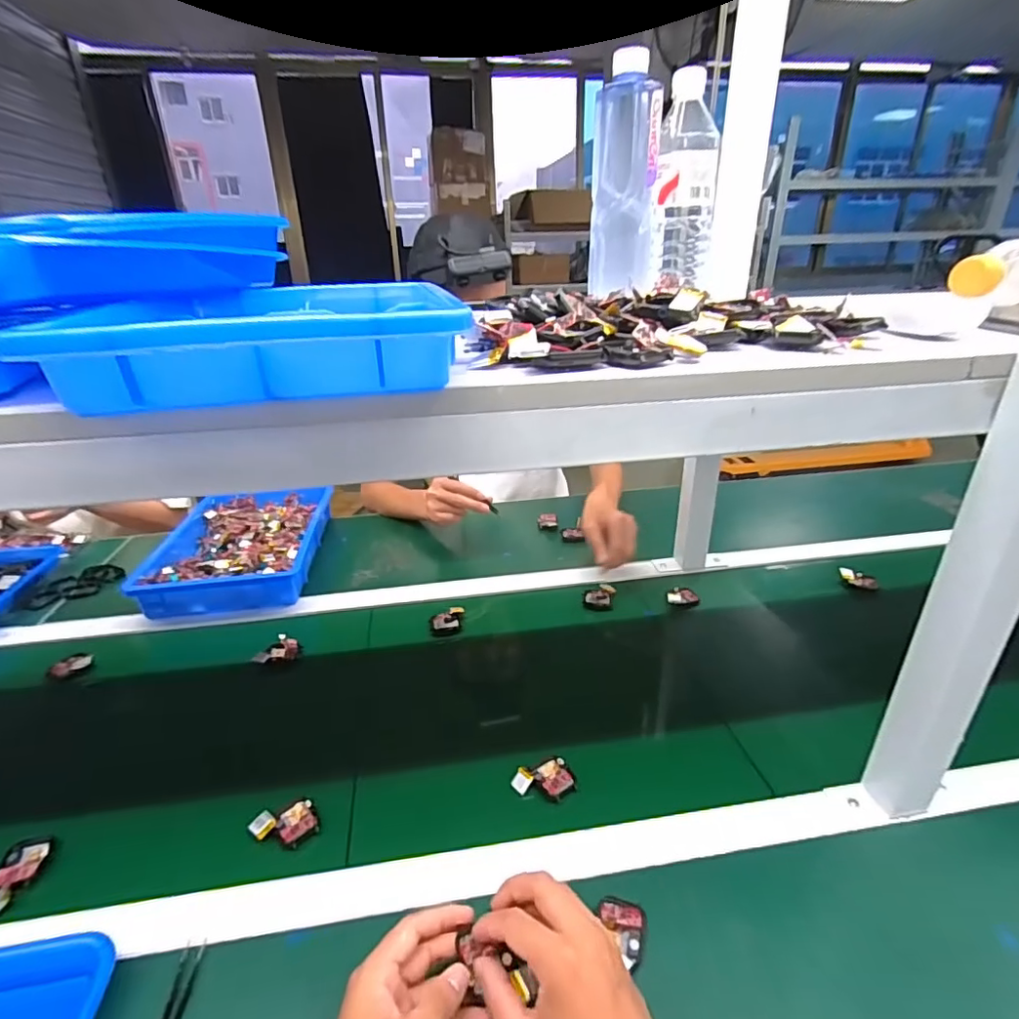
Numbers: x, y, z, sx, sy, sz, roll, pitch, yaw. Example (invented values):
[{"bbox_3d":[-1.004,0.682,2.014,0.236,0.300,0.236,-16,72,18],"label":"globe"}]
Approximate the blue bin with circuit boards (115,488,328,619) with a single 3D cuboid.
[{"bbox_3d":[-0.468,0.058,0.977,0.260,0.059,0.353,-5,26,-7],"label":"blue bin with circuit boards"}]

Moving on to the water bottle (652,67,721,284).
[{"bbox_3d":[0.187,-0.340,0.581,0.064,0.209,0.072,6,27,16],"label":"water bottle"}]

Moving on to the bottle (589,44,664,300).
[{"bbox_3d":[0.119,-0.321,0.559,0.067,0.183,0.068,6,27,16],"label":"bottle"}]

